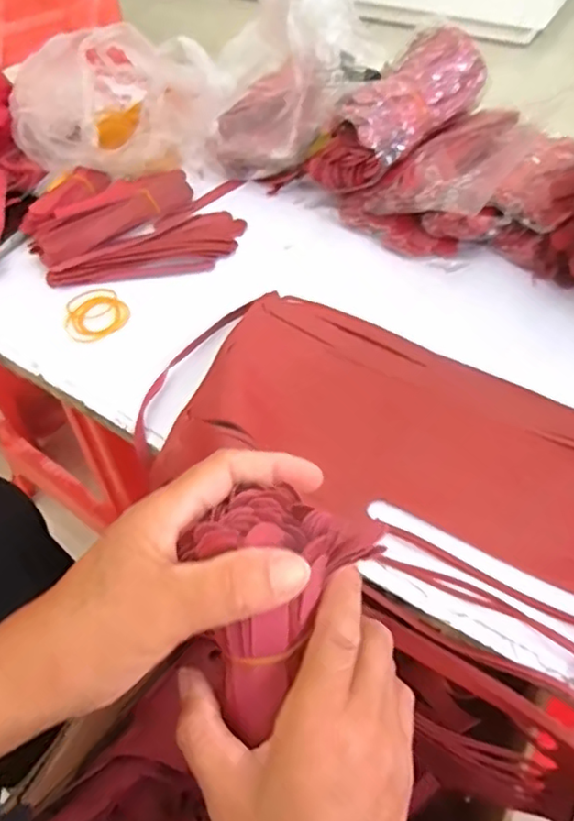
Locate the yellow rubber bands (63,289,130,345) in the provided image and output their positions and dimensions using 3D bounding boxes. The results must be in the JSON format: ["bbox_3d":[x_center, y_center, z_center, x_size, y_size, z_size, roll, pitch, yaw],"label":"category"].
[{"bbox_3d":[-0.167,-0.083,0.539,0.055,0.005,0.059,-1,52,2],"label":"yellow rubber bands"}]

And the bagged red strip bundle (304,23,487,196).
[{"bbox_3d":[0.107,-0.279,0.567,0.176,0.073,0.080,-44,61,-11],"label":"bagged red strip bundle"}]

